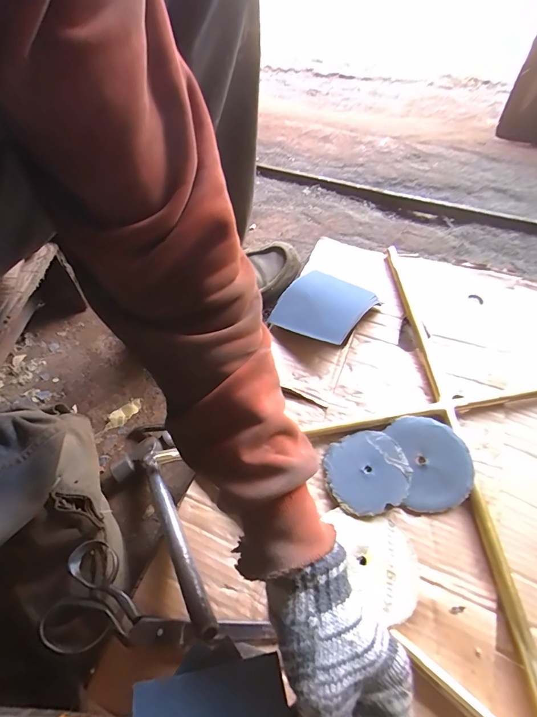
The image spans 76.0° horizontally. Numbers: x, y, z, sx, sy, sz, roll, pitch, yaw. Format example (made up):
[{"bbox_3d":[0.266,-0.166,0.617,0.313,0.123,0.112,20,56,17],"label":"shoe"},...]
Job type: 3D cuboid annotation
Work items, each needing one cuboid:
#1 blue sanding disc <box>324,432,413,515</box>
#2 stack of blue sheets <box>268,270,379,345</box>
[{"bbox_3d":[0.116,0.131,0.406,0.093,0.007,0.088,-7,52,9],"label":"blue sanding disc"},{"bbox_3d":[0.079,-0.072,0.532,0.126,0.045,0.127,34,65,23],"label":"stack of blue sheets"}]

